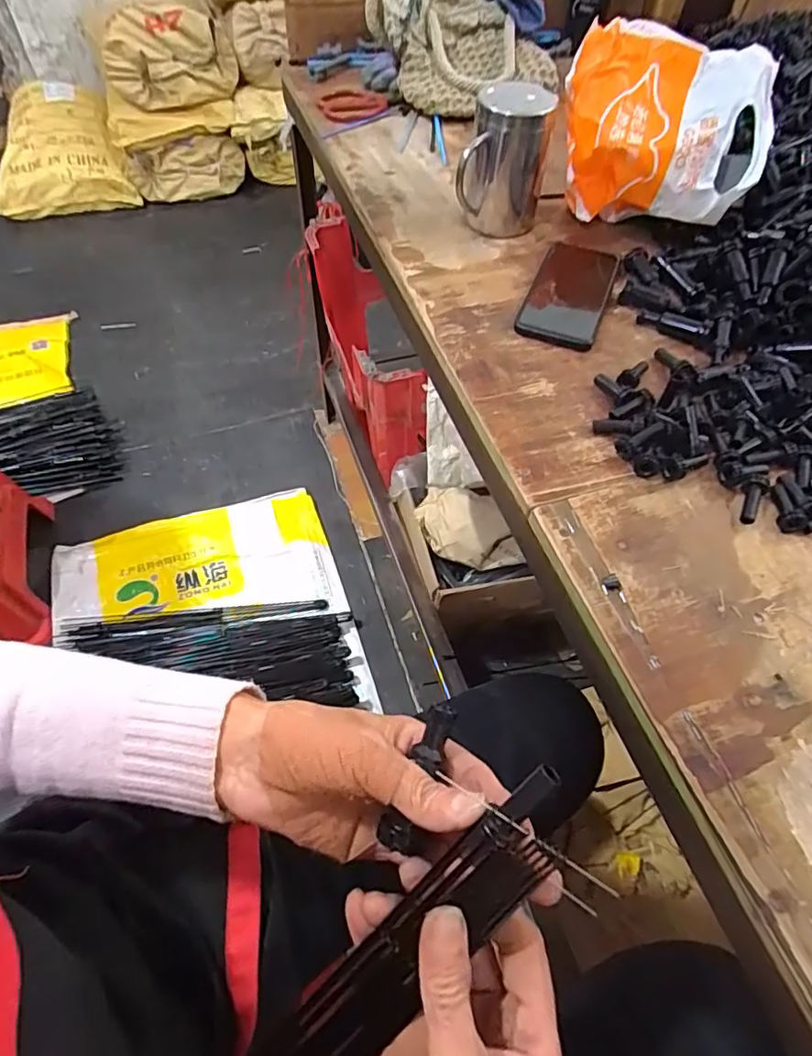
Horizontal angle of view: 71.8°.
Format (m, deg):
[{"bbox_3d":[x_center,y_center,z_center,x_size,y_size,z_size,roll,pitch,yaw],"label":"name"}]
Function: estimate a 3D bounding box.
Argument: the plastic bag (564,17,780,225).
[{"bbox_3d":[0.256,-0.397,0.574,0.194,0.139,0.120,14,57,8],"label":"plastic bag"}]

